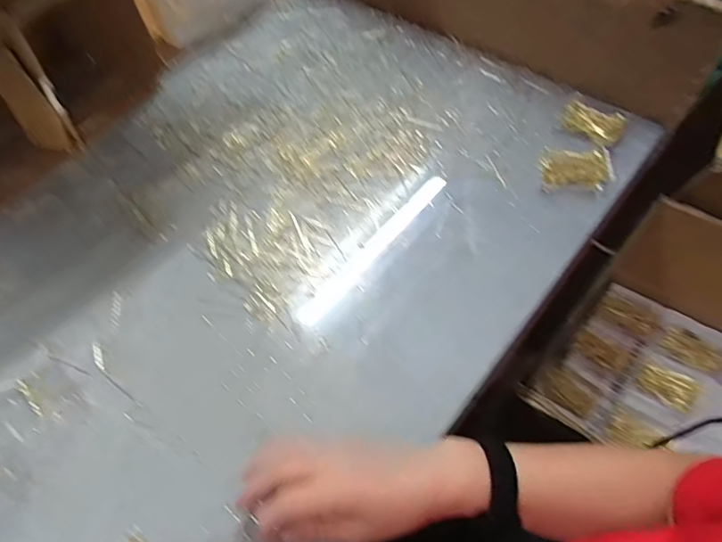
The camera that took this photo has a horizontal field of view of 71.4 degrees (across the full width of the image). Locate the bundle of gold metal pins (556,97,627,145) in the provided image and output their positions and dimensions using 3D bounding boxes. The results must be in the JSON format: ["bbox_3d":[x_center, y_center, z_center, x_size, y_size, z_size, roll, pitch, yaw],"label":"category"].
[{"bbox_3d":[0.267,-0.175,0.578,0.043,0.020,0.069,-35,63,-17],"label":"bundle of gold metal pins"}]

